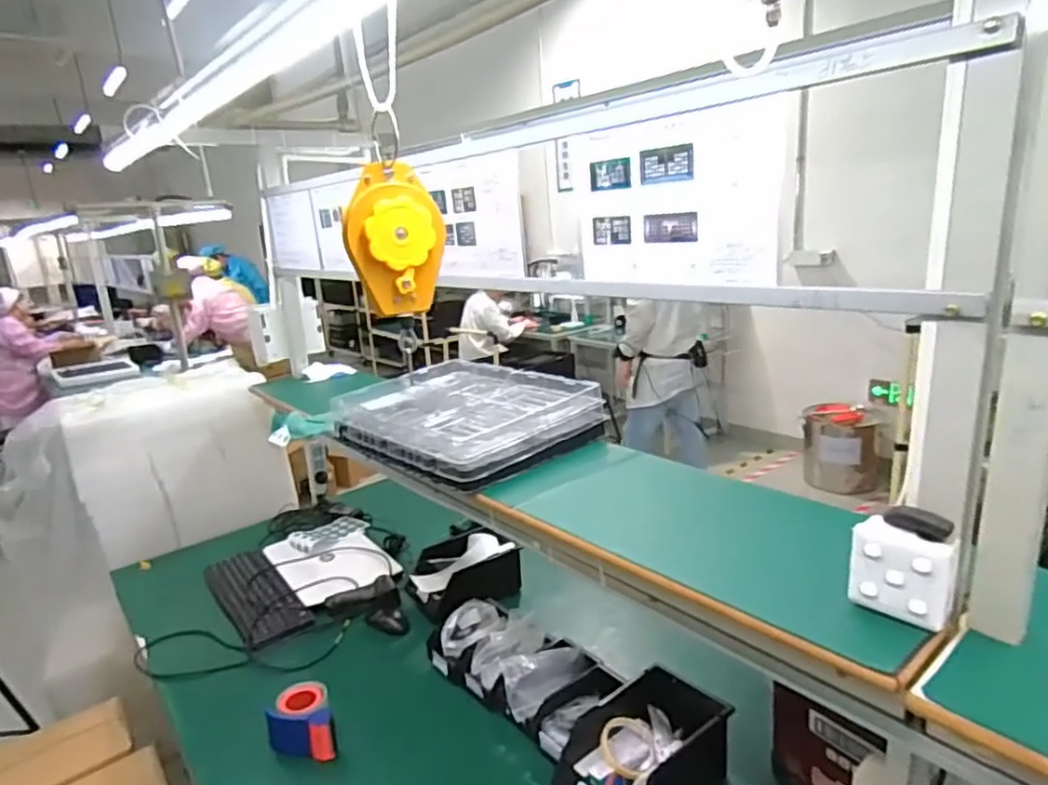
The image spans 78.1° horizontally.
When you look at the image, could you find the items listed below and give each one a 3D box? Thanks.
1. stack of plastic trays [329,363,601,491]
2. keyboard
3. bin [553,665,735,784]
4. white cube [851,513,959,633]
[{"bbox_3d":[-0.136,0.042,1.353,0.380,0.096,0.537,-18,20,-40],"label":"stack of plastic trays"},{"bbox_3d":[-0.688,0.506,1.638,0.153,0.025,0.502,-16,19,-35],"label":"keyboard"},{"bbox_3d":[0.185,0.572,1.009,0.268,0.116,0.170,-16,19,-37],"label":"bin"},{"bbox_3d":[0.385,0.180,0.655,0.088,0.083,0.044,11,21,43],"label":"white cube"}]

